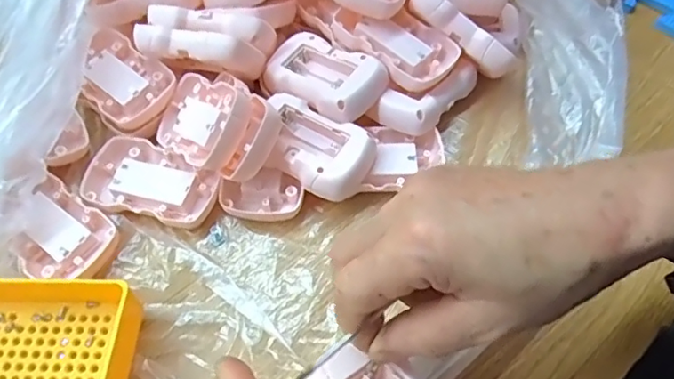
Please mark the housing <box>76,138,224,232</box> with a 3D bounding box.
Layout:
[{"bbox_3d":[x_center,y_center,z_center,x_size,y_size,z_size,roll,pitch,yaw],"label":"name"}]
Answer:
[{"bbox_3d":[-0.124,-0.003,0.360,0.092,0.014,0.053,16,60,12],"label":"housing"}]

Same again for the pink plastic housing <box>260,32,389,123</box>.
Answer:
[{"bbox_3d":[-0.010,-0.082,0.376,0.088,0.020,0.050,32,64,19],"label":"pink plastic housing"}]

